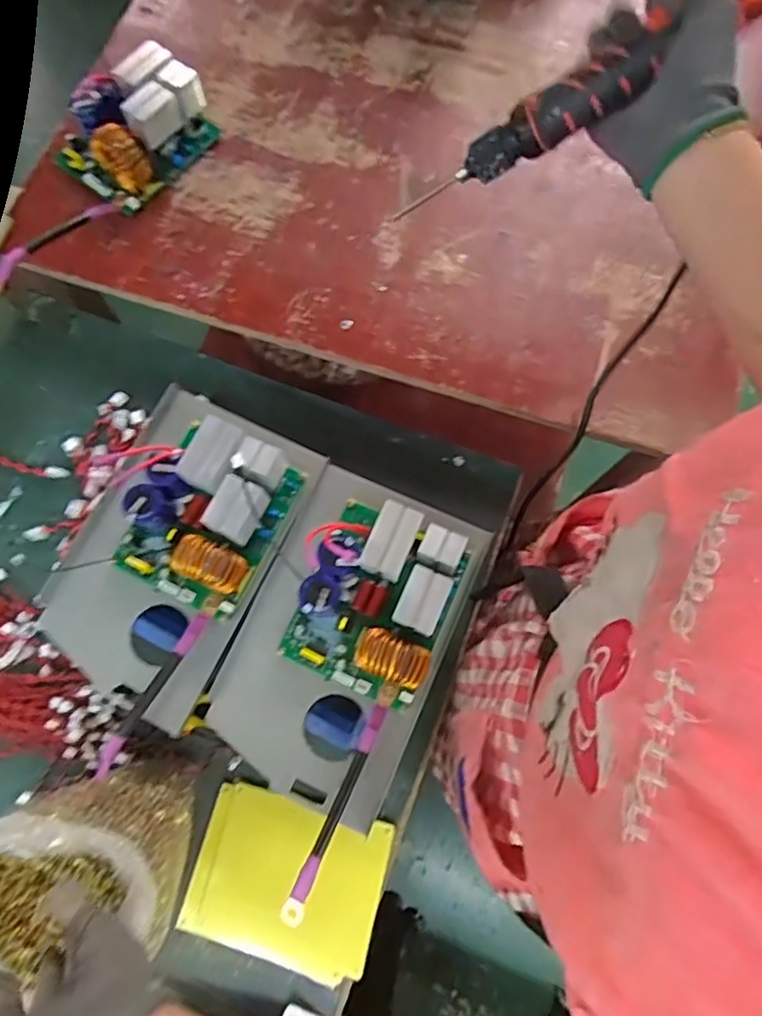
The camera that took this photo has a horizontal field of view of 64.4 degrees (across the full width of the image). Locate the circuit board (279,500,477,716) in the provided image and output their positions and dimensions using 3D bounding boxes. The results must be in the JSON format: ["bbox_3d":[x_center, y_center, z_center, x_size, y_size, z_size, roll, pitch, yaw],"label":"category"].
[{"bbox_3d":[-0.004,0.076,0.499,0.130,0.069,0.153,22,77,6],"label":"circuit board"}]

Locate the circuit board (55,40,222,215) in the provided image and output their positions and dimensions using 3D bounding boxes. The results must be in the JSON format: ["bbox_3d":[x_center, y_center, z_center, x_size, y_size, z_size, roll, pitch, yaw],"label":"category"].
[{"bbox_3d":[-0.274,-0.412,0.649,0.116,0.070,0.154,41,79,10],"label":"circuit board"}]

